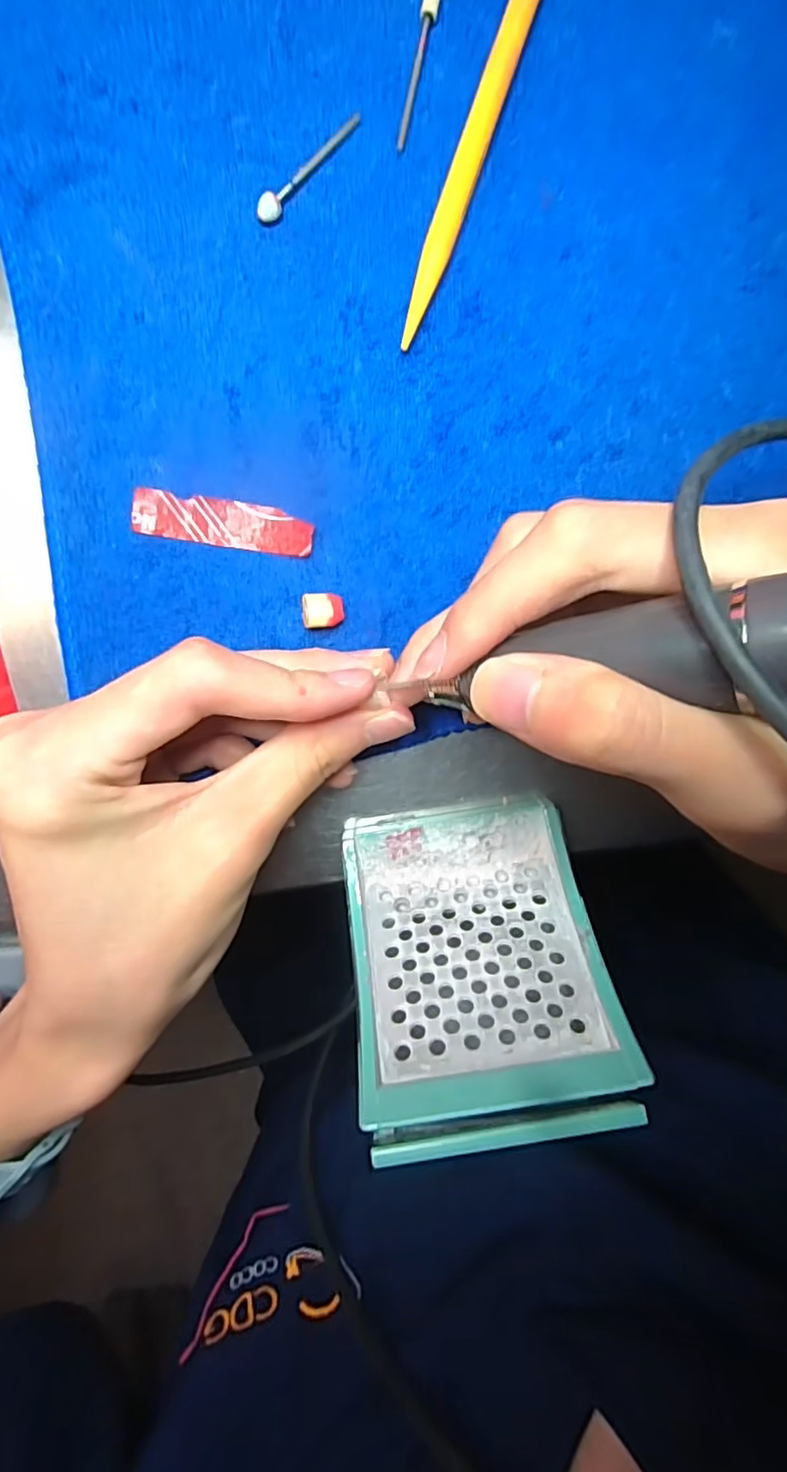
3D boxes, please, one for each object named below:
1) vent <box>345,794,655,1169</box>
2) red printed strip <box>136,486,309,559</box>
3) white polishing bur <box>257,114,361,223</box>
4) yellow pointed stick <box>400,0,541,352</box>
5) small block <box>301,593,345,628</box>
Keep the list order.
[{"bbox_3d":[0.024,0.070,0.188,0.074,0.101,0.028,-9,137,-1],"label":"vent"},{"bbox_3d":[-0.055,-0.069,0.199,0.058,0.004,0.015,9,95,-1],"label":"red printed strip"},{"bbox_3d":[-0.026,-0.174,0.187,0.006,0.006,0.043,42,93,-4],"label":"white polishing bur"},{"bbox_3d":[0.027,-0.185,0.186,0.009,0.008,0.134,20,94,-2],"label":"yellow pointed stick"},{"bbox_3d":[-0.023,-0.041,0.200,0.012,0.011,0.011,-4,95,0],"label":"small block"}]

